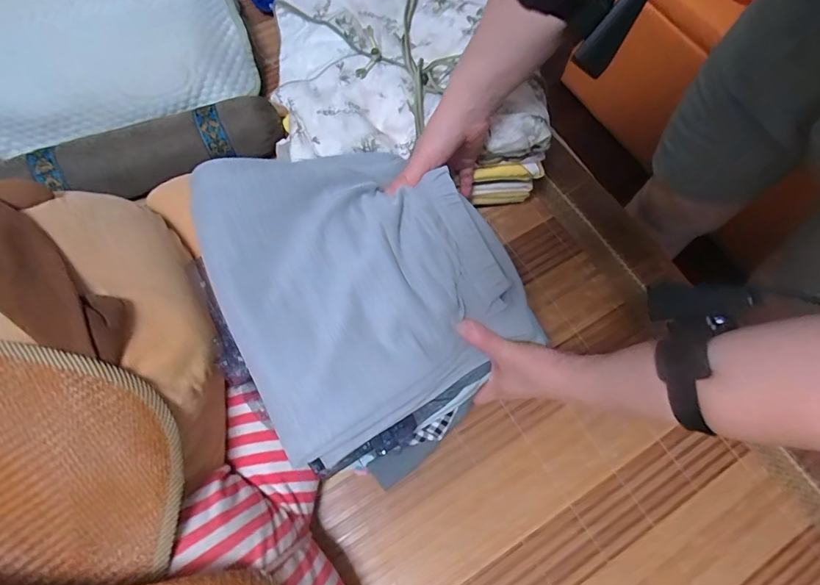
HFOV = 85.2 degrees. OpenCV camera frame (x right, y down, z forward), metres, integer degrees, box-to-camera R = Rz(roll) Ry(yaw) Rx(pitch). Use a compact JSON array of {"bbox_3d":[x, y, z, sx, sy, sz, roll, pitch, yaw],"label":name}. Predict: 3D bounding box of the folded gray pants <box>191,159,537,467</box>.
[{"bbox_3d":[-0.042,-0.023,0.406,0.243,0.083,0.256,-27,72,-12],"label":"folded gray pants"}]

